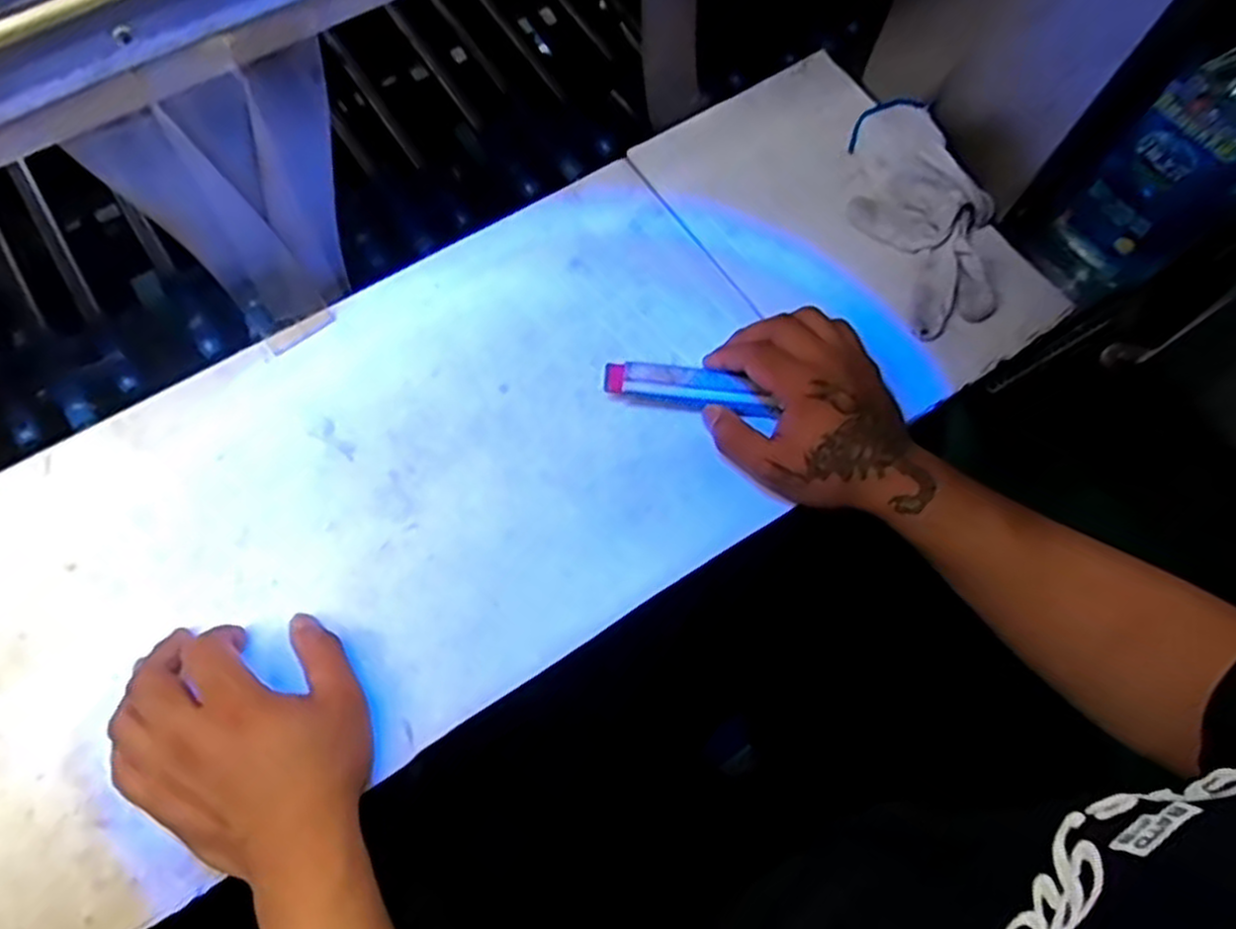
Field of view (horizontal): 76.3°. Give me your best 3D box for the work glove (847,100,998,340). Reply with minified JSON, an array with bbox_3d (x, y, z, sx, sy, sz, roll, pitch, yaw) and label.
[{"bbox_3d":[0.228,-0.186,0.574,0.094,0.048,0.173,-20,72,-9],"label":"work glove"}]

